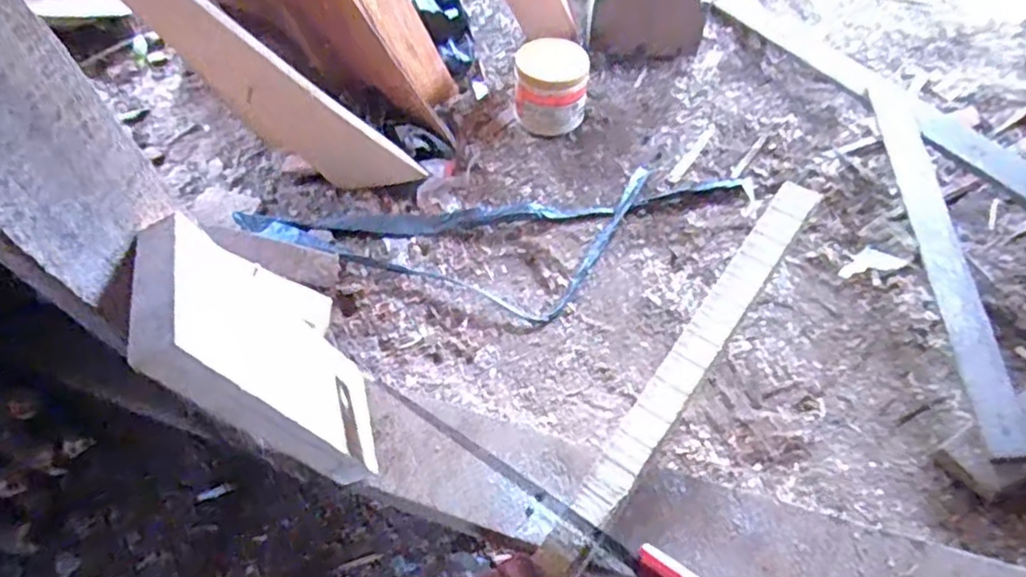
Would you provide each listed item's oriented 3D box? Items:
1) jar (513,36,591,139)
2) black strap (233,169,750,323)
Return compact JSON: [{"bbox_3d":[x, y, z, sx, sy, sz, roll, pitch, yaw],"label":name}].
[{"bbox_3d":[0.054,-0.278,0.940,0.100,0.095,0.091,0,53,5],"label":"jar"},{"bbox_3d":[-0.009,-0.050,0.839,0.607,0.021,0.198,-7,54,-6],"label":"black strap"}]

